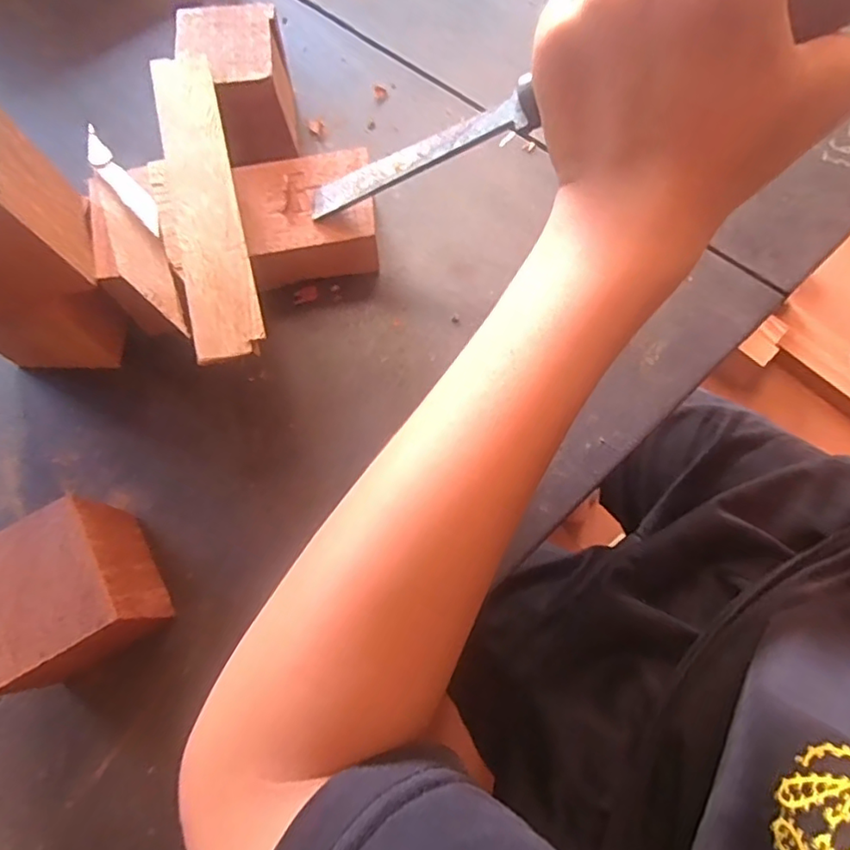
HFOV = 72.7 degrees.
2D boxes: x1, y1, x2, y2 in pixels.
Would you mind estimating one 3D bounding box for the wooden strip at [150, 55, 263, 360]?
[{"bbox_3d":[-0.103,-0.104,0.261,0.035,0.004,0.167,-14,72,-5],"label":"wooden strip"}]

